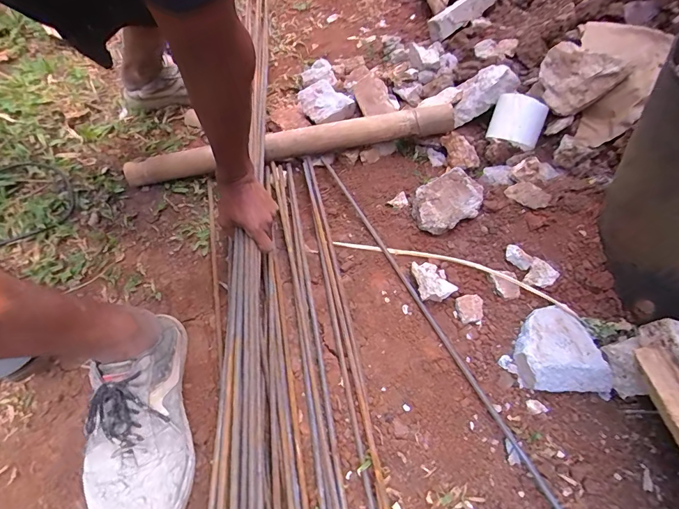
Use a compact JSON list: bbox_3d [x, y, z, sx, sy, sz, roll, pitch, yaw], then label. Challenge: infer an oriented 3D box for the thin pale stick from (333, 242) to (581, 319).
[{"bbox_3d":[0.164,0.015,0.588,0.354,0.007,0.050,18,57,16],"label":"thin pale stick"}]

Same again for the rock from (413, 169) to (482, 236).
[{"bbox_3d":[0.174,-0.087,0.626,0.116,0.050,0.087,-21,58,-12],"label":"rock"}]

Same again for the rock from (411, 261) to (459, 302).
[{"bbox_3d":[0.132,0.037,0.561,0.043,0.031,0.066,-16,53,-1],"label":"rock"}]

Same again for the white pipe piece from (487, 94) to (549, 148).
[{"bbox_3d":[0.301,-0.231,0.672,0.041,0.078,0.082,3,21,-38],"label":"white pipe piece"}]

